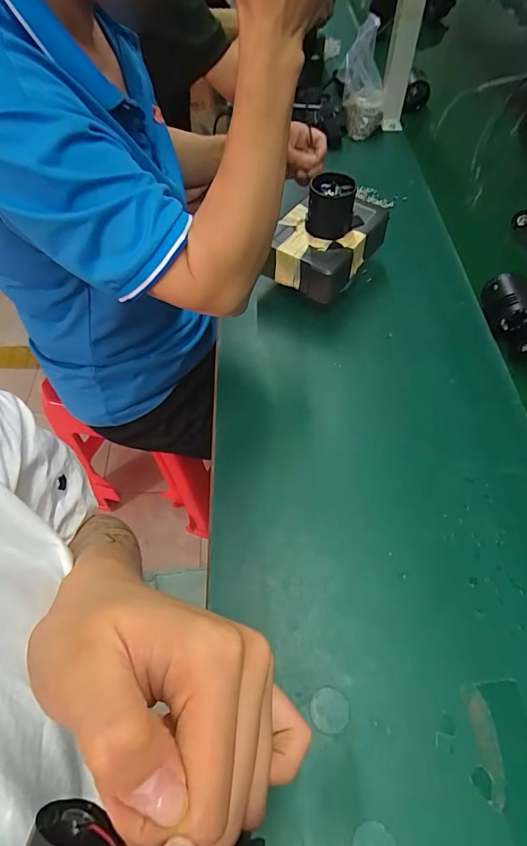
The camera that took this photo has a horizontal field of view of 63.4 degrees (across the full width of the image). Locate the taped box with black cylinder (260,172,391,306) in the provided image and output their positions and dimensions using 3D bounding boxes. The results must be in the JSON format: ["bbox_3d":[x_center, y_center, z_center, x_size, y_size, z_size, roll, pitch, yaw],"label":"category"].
[{"bbox_3d":[0.080,-0.239,0.548,0.108,0.117,0.156,27,64,20],"label":"taped box with black cylinder"}]

